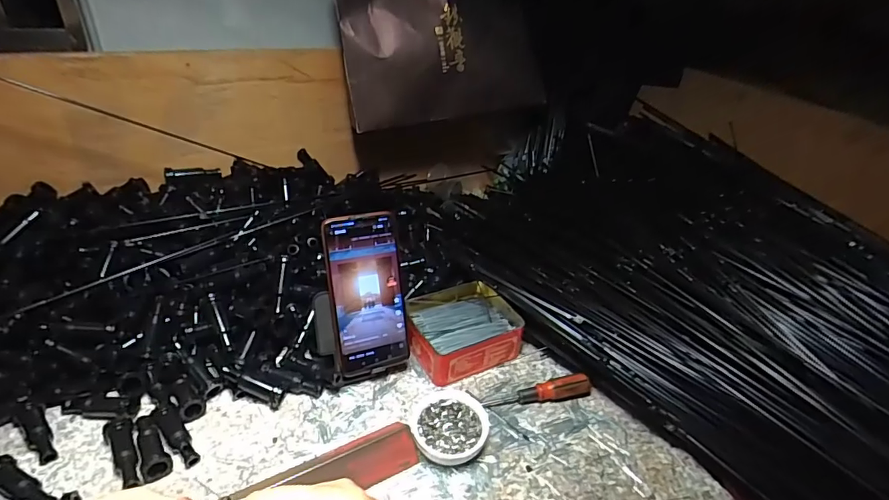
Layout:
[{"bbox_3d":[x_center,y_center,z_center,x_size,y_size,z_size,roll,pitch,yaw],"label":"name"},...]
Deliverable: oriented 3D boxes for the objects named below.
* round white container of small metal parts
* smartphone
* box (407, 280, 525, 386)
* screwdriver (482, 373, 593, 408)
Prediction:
[{"bbox_3d":[0.005,0.173,0.471,0.071,0.025,0.072,3,33,-2],"label":"round white container of small metal parts"},{"bbox_3d":[-0.080,0.047,0.502,0.076,0.164,0.006,-10,12,-21],"label":"smartphone"},{"bbox_3d":[0.018,0.092,0.576,0.125,0.044,0.113,-15,38,-28],"label":"box"},{"bbox_3d":[0.103,0.152,0.515,0.120,0.021,0.017,-6,35,-16],"label":"screwdriver"}]

